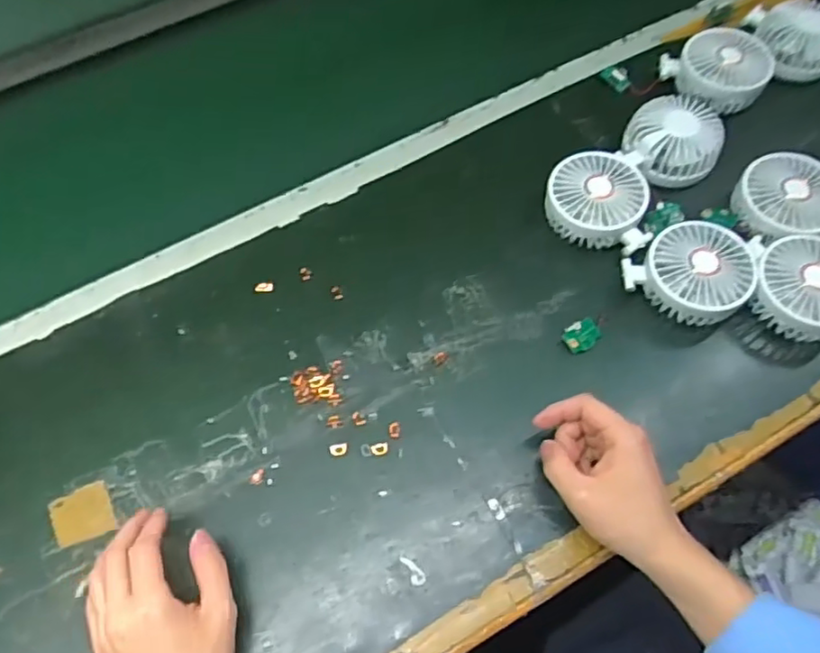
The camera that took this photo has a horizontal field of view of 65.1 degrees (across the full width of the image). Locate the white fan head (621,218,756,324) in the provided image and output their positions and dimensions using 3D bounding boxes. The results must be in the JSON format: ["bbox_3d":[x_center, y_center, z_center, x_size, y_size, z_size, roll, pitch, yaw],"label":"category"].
[{"bbox_3d":[0.241,-0.047,0.556,0.099,0.047,0.083,33,68,19],"label":"white fan head"}]

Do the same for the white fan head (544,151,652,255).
[{"bbox_3d":[0.172,-0.116,0.595,0.091,0.048,0.098,10,63,9],"label":"white fan head"}]

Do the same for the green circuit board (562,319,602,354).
[{"bbox_3d":[0.148,0.007,0.552,0.031,0.008,0.025,-29,64,-12],"label":"green circuit board"}]

